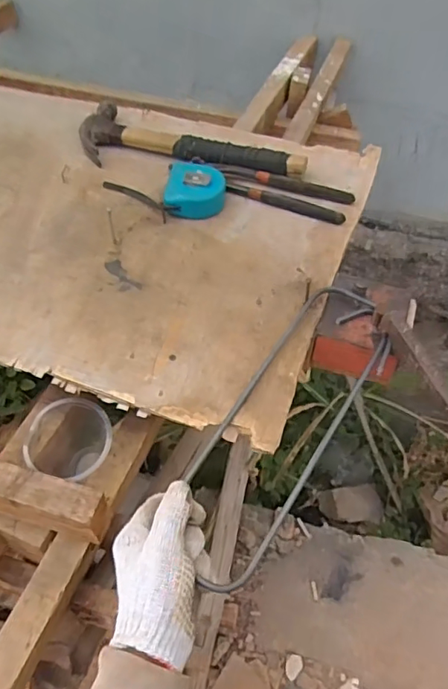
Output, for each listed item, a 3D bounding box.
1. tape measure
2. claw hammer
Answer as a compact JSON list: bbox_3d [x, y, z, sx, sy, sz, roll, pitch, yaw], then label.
[{"bbox_3d":[-0.036,-0.204,0.708,0.078,0.040,0.075,4,54,2],"label":"tape measure"},{"bbox_3d":[-0.060,-0.270,0.760,0.332,0.025,0.114,23,57,16],"label":"claw hammer"}]

